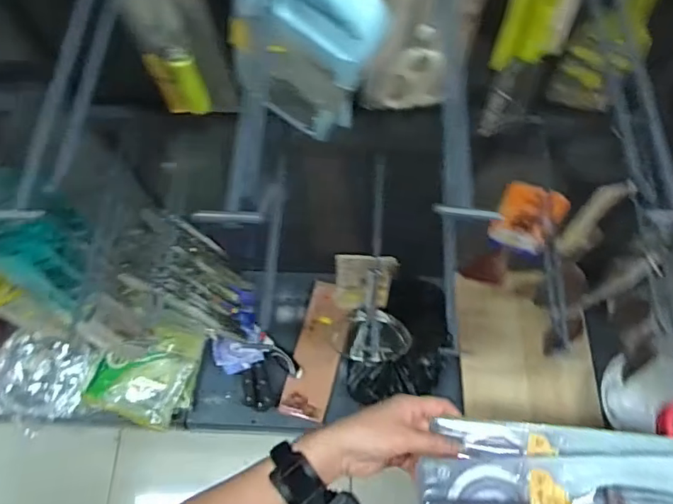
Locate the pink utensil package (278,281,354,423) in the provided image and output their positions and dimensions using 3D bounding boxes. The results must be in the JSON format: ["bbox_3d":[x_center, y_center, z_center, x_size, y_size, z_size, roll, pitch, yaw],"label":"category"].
[{"bbox_3d":[-0.041,0.235,1.339,0.111,0.031,0.331,13,69,7],"label":"pink utensil package"}]

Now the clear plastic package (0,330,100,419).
[{"bbox_3d":[-0.719,0.304,1.349,0.246,0.070,0.192,11,69,6],"label":"clear plastic package"}]

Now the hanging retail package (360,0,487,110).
[{"bbox_3d":[0.093,-0.238,0.591,0.123,0.240,0.040,0,68,2],"label":"hanging retail package"}]

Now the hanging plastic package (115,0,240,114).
[{"bbox_3d":[-0.170,-0.234,0.574,0.089,0.253,0.032,-11,68,-2],"label":"hanging plastic package"}]

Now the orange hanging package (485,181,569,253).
[{"bbox_3d":[0.277,-0.047,0.808,0.085,0.177,0.024,27,71,12],"label":"orange hanging package"}]

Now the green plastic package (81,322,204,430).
[{"bbox_3d":[-0.464,0.285,1.309,0.243,0.074,0.225,11,69,6],"label":"green plastic package"}]

